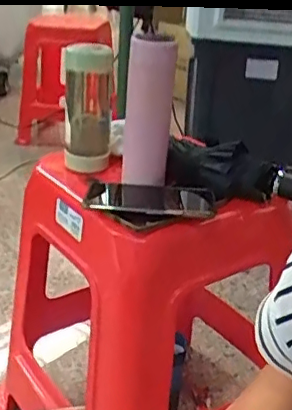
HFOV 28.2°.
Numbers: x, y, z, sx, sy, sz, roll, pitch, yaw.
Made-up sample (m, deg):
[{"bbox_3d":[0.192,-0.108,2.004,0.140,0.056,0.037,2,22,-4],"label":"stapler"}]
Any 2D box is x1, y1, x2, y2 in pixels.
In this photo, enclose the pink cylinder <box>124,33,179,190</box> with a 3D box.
[{"bbox_3d":[0.003,-0.122,0.752,0.060,0.187,0.055,4,25,1],"label":"pink cylinder"}]

